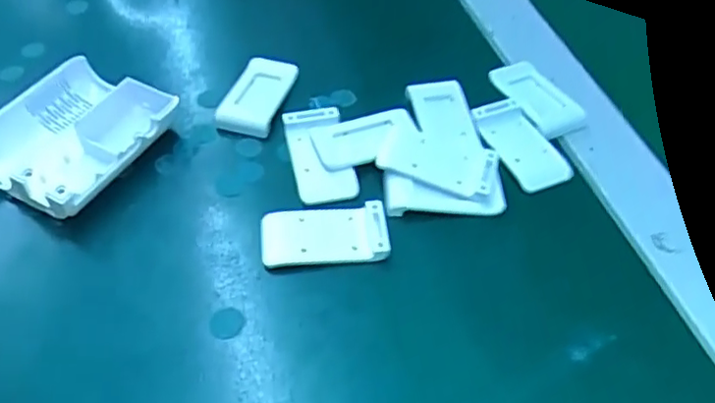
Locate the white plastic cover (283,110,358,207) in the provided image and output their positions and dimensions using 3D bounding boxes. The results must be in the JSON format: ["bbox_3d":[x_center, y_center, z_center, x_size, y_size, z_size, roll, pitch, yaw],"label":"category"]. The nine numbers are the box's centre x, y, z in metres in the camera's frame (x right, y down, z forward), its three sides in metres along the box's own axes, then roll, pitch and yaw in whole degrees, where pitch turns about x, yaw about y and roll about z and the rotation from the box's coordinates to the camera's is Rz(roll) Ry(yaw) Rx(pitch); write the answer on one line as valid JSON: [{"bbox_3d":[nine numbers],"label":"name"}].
[{"bbox_3d":[-0.019,-0.024,0.315,0.029,0.006,0.058,-10,55,-9],"label":"white plastic cover"}]

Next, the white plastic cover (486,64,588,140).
[{"bbox_3d":[0.097,-0.060,0.345,0.029,0.004,0.057,-25,59,-18],"label":"white plastic cover"}]

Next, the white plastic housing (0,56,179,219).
[{"bbox_3d":[-0.136,-0.031,0.307,0.067,0.023,0.078,23,57,14],"label":"white plastic housing"}]

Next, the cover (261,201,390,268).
[{"bbox_3d":[-0.015,0.015,0.284,0.056,0.005,0.028,-4,54,-4],"label":"cover"}]

